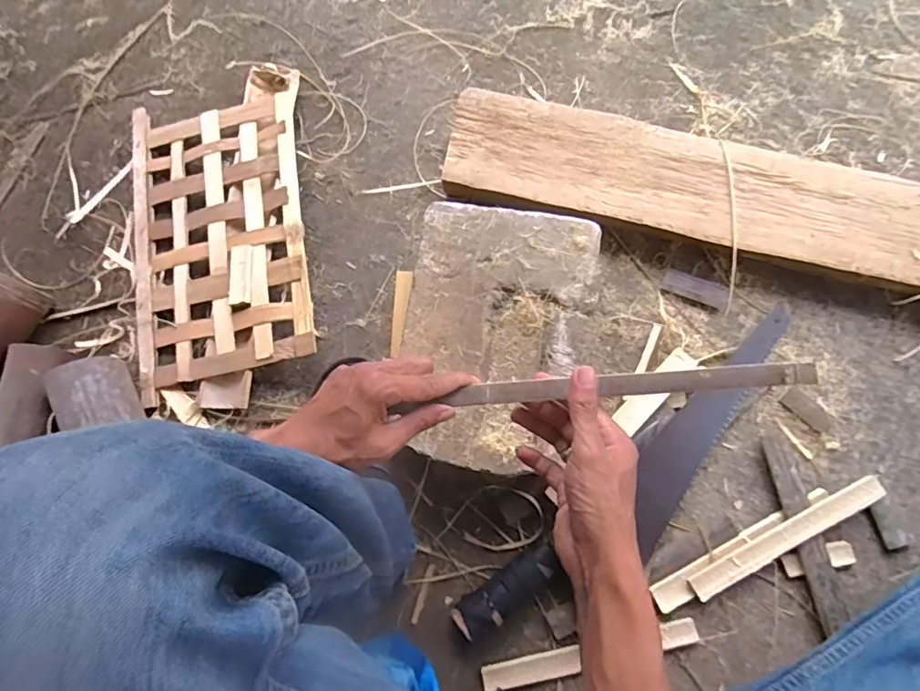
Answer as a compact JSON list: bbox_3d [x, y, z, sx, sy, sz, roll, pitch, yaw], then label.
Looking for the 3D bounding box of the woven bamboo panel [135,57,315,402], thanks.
[{"bbox_3d":[-0.313,-0.153,0.693,0.232,0.043,0.430,-9,78,-1],"label":"woven bamboo panel"}]

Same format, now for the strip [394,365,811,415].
[{"bbox_3d":[0.108,0.033,0.423,0.314,0.010,0.018,-5,78,7],"label":"strip"}]

